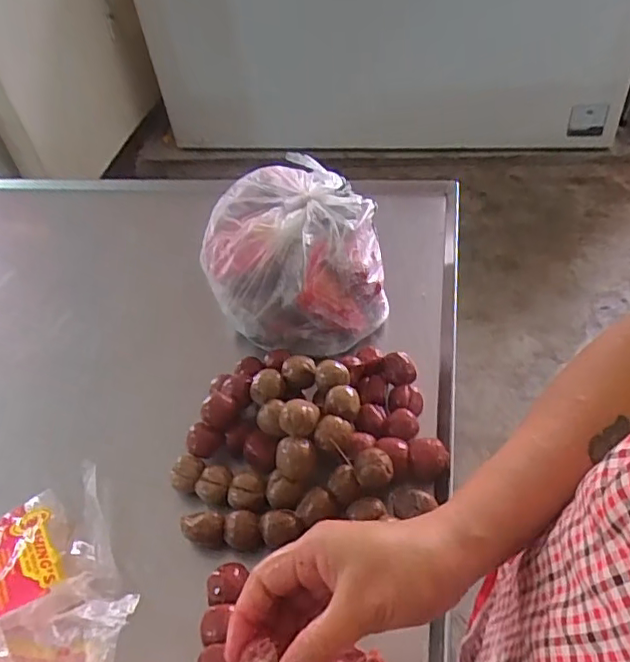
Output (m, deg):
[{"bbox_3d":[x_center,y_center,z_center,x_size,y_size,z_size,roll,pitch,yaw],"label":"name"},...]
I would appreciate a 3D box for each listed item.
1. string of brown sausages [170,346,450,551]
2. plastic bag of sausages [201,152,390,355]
[{"bbox_3d":[-0.012,0.090,0.543,0.244,0.056,0.199,-10,45,-2],"label":"string of brown sausages"},{"bbox_3d":[-0.025,-0.094,0.659,0.196,0.110,0.228,-9,46,1],"label":"plastic bag of sausages"}]

